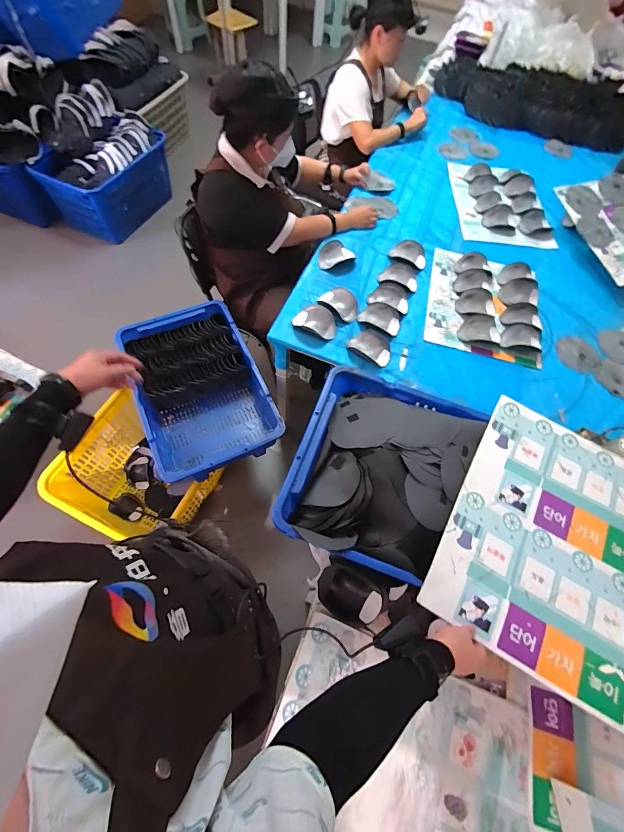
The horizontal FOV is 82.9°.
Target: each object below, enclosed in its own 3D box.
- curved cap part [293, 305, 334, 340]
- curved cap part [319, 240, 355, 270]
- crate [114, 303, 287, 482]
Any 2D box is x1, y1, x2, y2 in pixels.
[{"bbox_3d":[0.018,-0.312,1.153,0.139,0.036,0.103,23,65,8],"label":"curved cap part"},{"bbox_3d":[0.080,-0.585,1.291,0.137,0.032,0.111,-31,69,-17],"label":"curved cap part"},{"bbox_3d":[-0.417,-0.093,1.346,0.435,0.172,0.658,-21,67,-13],"label":"crate"}]

